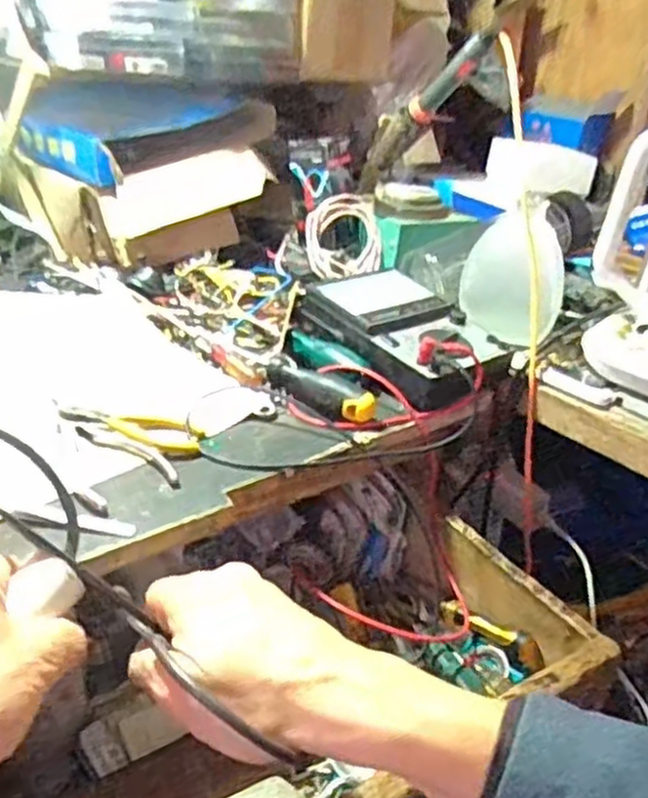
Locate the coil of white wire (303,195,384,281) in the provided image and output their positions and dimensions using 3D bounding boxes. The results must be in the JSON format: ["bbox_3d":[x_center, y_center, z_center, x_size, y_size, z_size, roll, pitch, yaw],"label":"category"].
[{"bbox_3d":[0.020,-0.171,0.800,0.083,0.090,0.021,-13,2,-17],"label":"coil of white wire"}]

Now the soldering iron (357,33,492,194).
[{"bbox_3d":[0.090,-0.288,0.777,0.028,0.030,0.265,-8,-11,-25],"label":"soldering iron"}]

